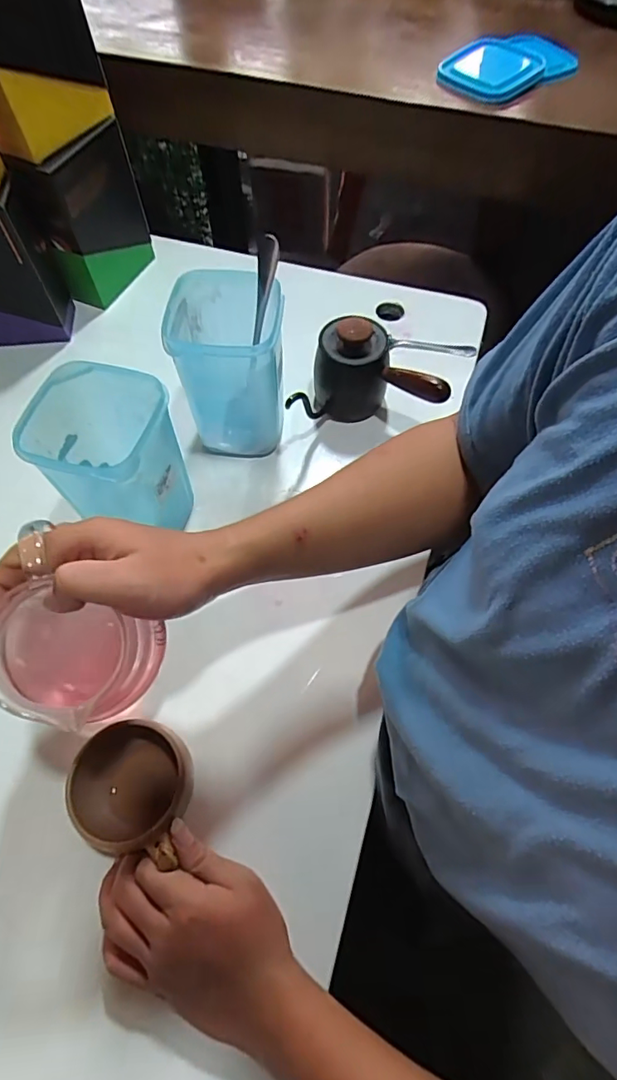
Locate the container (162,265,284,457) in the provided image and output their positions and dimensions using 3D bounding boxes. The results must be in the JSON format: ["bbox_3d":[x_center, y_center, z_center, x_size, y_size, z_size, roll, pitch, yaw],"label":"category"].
[{"bbox_3d":[-0.075,-0.161,0.500,0.096,0.149,0.101,-1,62,0],"label":"container"}]

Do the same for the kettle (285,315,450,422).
[{"bbox_3d":[0.055,-0.162,0.533,0.148,0.091,0.101,-3,62,-1],"label":"kettle"}]

